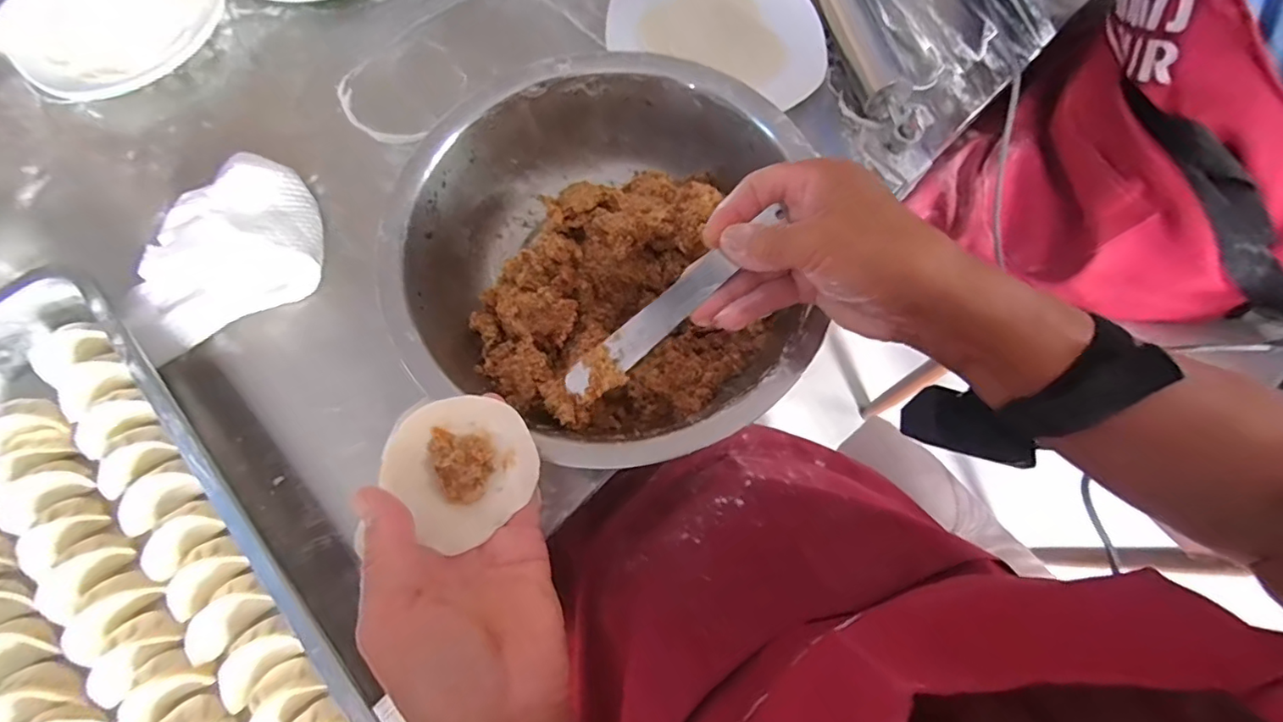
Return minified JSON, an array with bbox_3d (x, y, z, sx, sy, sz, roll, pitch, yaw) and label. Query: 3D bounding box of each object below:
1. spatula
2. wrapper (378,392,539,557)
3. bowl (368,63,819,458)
[{"bbox_3d":[0.019,-0.031,0.303,0.150,0.009,0.020,-40,76,2],"label":"spatula"},{"bbox_3d":[-0.088,0.051,0.269,0.065,0.018,0.066,-37,76,-10],"label":"wrapper"},{"bbox_3d":[-0.022,-0.071,0.380,0.268,0.089,0.265,0,72,0],"label":"bowl"}]

